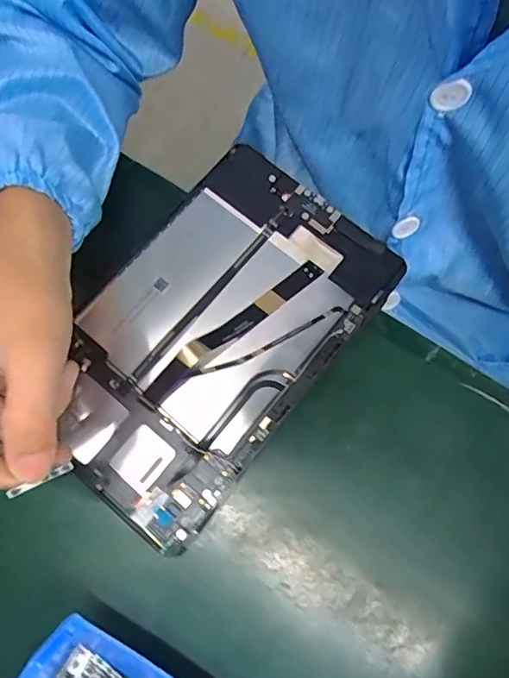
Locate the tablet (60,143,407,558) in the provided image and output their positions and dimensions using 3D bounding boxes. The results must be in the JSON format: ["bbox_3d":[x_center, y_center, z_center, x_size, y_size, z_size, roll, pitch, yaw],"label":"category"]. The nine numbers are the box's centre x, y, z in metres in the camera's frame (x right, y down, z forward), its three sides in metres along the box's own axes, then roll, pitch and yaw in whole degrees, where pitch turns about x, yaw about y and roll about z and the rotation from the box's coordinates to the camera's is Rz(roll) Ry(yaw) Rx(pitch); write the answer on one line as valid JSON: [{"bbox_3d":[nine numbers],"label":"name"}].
[{"bbox_3d":[-0.028,-0.007,0.333,0.147,0.014,0.235,38,79,10],"label":"tablet"}]

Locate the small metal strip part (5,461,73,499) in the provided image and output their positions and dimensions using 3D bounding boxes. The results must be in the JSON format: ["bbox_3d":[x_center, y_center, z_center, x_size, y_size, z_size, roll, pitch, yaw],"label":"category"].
[{"bbox_3d":[-0.099,0.066,0.241,0.004,0.037,0.005,47,116,12],"label":"small metal strip part"}]

